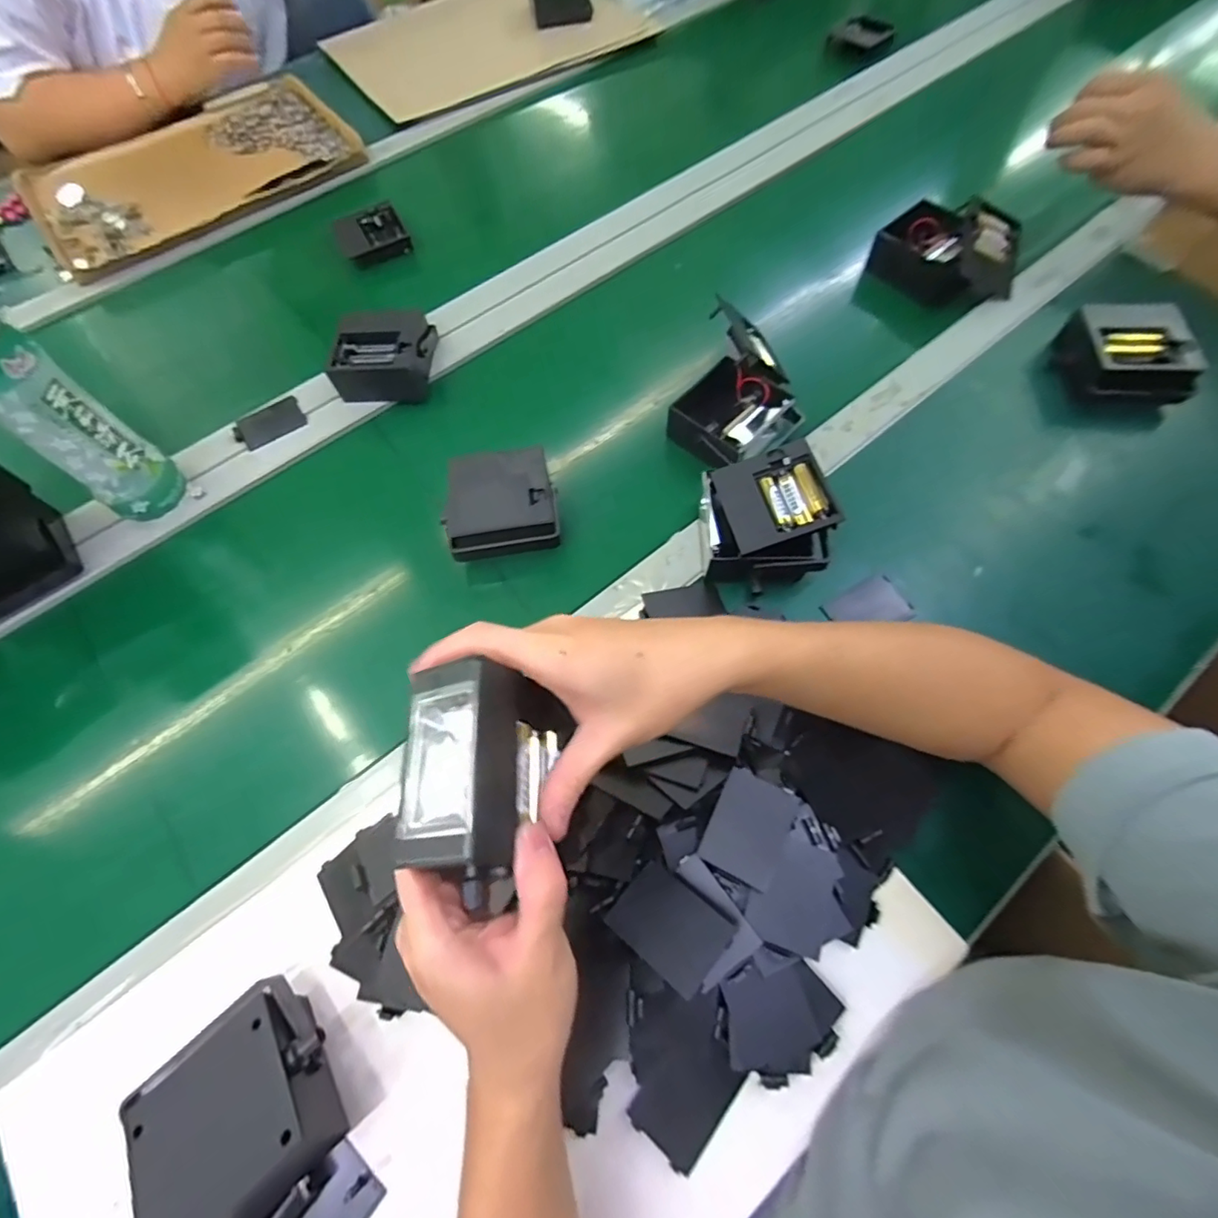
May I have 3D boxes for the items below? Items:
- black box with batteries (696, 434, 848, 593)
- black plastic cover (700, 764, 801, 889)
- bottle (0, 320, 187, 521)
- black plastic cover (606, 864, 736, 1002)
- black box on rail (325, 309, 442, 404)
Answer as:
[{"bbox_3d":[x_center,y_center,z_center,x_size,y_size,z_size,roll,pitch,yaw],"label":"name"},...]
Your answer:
[{"bbox_3d":[0.119,-0.070,0.442,0.094,0.059,0.099,-12,66,-3],"label":"black box with batteries"},{"bbox_3d":[0.089,0.137,0.352,0.044,0.007,0.061,27,70,9],"label":"black plastic cover"},{"bbox_3d":[-0.417,-0.145,0.415,0.062,0.204,0.053,-36,70,-13],"label":"bottle"},{"bbox_3d":[0.037,0.182,0.324,0.061,0.010,0.051,29,54,29],"label":"black plastic cover"},{"bbox_3d":[-0.224,-0.252,0.559,0.092,0.053,0.082,-2,65,2],"label":"black box on rail"}]

